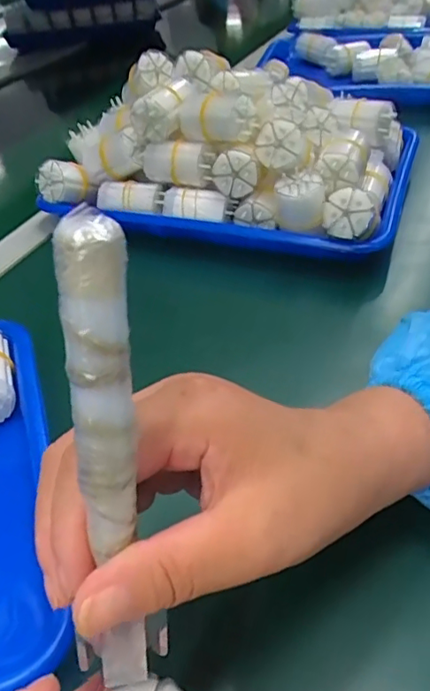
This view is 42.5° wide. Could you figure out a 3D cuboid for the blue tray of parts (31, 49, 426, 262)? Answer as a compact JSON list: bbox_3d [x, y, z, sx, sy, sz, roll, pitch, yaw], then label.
[{"bbox_3d":[0.018,-0.200,0.511,0.312,0.102,0.218,10,44,19],"label":"blue tray of parts"}]

